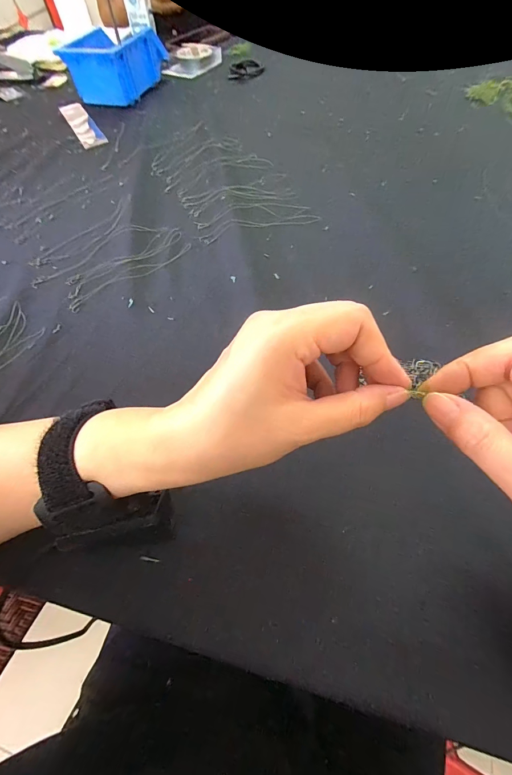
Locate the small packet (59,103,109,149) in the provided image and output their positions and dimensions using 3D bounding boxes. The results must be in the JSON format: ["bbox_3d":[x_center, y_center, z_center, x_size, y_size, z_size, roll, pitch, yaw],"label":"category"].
[{"bbox_3d":[-0.319,-0.483,0.589,0.043,0.005,0.205,-28,63,-13],"label":"small packet"}]

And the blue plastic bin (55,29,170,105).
[{"bbox_3d":[-0.267,-0.638,0.632,0.118,0.075,0.201,12,61,9],"label":"blue plastic bin"}]

